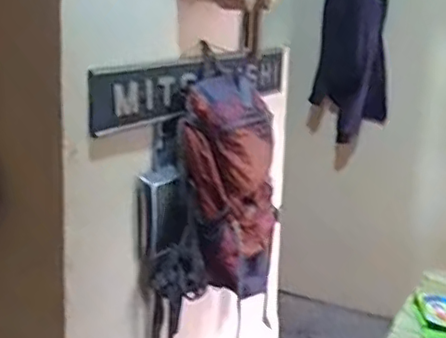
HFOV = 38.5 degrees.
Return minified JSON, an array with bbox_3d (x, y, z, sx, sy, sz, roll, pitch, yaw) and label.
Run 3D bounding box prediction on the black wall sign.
[{"bbox_3d":[-0.031,-0.250,1.822,0.034,0.146,1.000,4,14,31],"label":"black wall sign"}]

